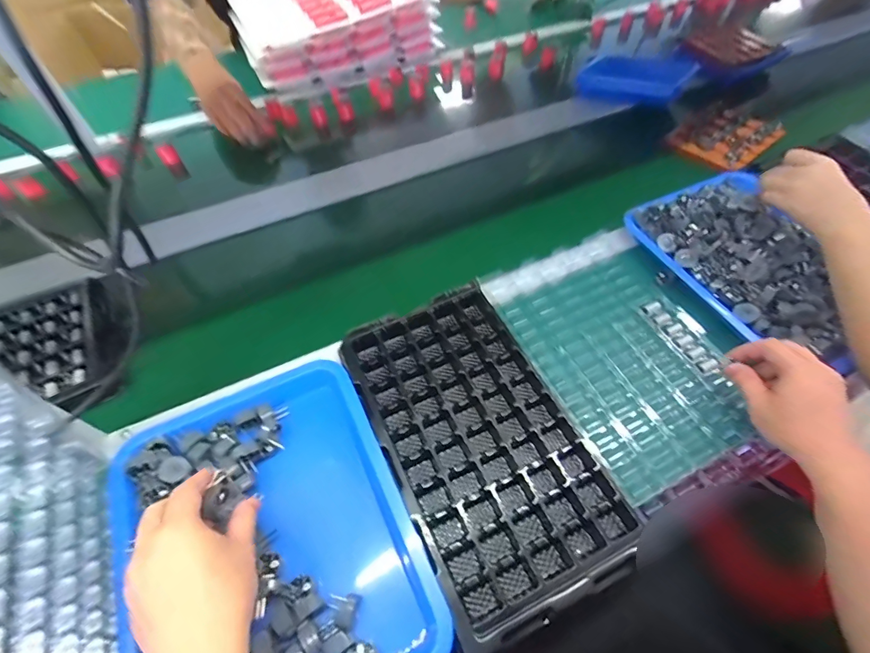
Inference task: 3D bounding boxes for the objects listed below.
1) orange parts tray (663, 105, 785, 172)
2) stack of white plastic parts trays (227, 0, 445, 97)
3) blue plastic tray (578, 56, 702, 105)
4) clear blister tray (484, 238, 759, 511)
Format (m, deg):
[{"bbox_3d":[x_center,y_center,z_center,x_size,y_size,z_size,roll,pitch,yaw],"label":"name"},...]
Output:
[{"bbox_3d":[0.565,-0.375,0.814,0.176,0.039,0.145,-34,60,-20],"label":"orange parts tray"},{"bbox_3d":[-0.252,-0.754,1.015,0.449,0.136,0.324,-29,59,-17],"label":"stack of white plastic parts trays"},{"bbox_3d":[0.451,-0.564,0.953,0.236,0.080,0.112,26,58,36],"label":"blue plastic tray"},{"bbox_3d":[0.233,0.024,0.538,0.220,0.027,0.328,-19,58,-12],"label":"clear blister tray"}]

